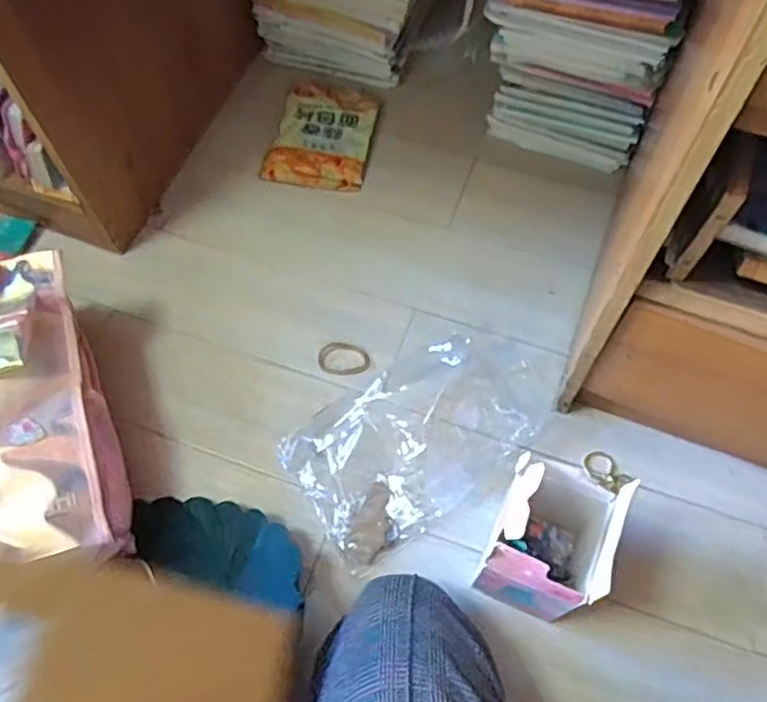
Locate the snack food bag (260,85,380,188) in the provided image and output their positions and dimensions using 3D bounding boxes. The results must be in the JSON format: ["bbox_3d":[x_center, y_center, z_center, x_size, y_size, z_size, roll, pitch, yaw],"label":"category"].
[{"bbox_3d":[-0.085,-0.309,0.994,0.137,0.016,0.176,10,65,6],"label":"snack food bag"}]

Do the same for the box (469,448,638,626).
[{"bbox_3d":[0.149,0.175,0.643,0.089,0.209,0.103,18,66,10],"label":"box"}]

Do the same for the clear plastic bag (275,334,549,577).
[{"bbox_3d":[0.050,0.081,0.774,0.311,0.062,0.179,-30,67,-12],"label":"clear plastic bag"}]

